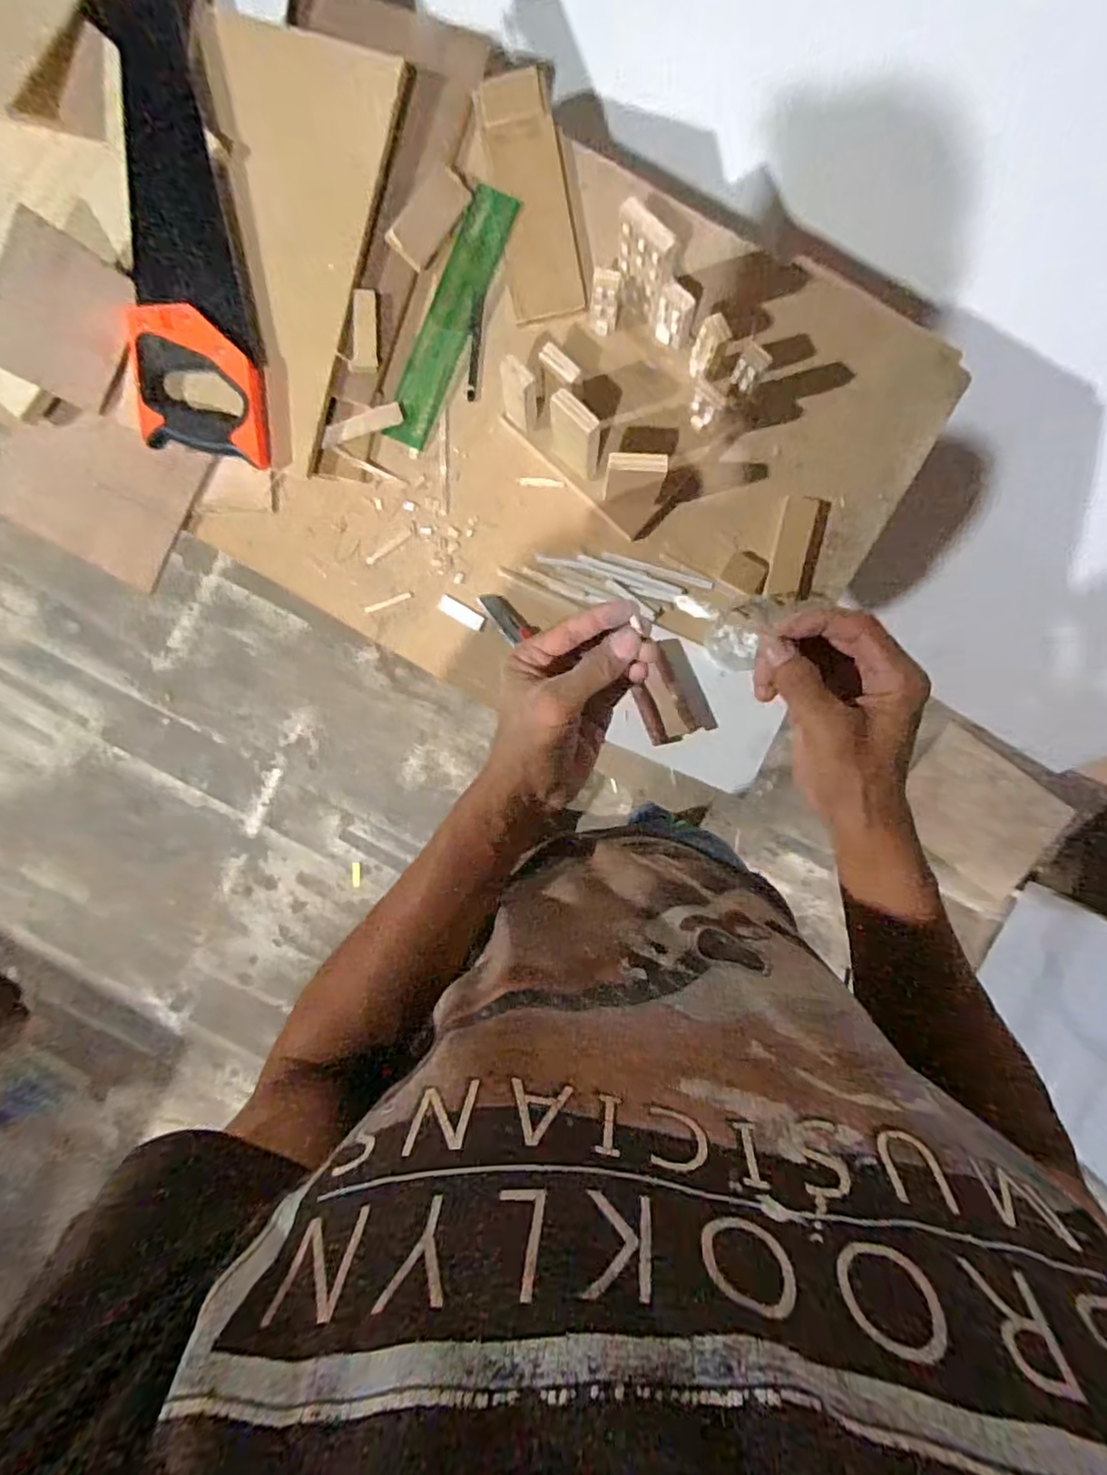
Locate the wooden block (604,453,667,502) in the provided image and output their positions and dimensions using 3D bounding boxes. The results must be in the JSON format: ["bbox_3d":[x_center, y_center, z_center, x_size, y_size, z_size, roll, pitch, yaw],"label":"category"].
[{"bbox_3d":[0.079,-0.248,0.597,0.054,0.086,0.018,8,93,3],"label":"wooden block"}]

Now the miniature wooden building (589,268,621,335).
[{"bbox_3d":[0.047,-0.409,0.588,0.027,0.078,0.019,4,92,3],"label":"miniature wooden building"}]

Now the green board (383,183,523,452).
[{"bbox_3d":[-0.105,-0.423,0.629,0.045,0.007,0.256,23,95,-6],"label":"green board"}]

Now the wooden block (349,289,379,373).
[{"bbox_3d":[-0.184,-0.397,0.604,0.024,0.011,0.074,4,92,3],"label":"wooden block"}]

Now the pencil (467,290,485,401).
[{"bbox_3d":[-0.080,-0.402,0.635,0.013,0.010,0.103,5,93,3],"label":"pencil"}]

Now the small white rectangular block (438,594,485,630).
[{"bbox_3d":[-0.097,-0.132,0.652,0.051,0.004,0.018,30,93,1],"label":"small white rectangular block"}]

